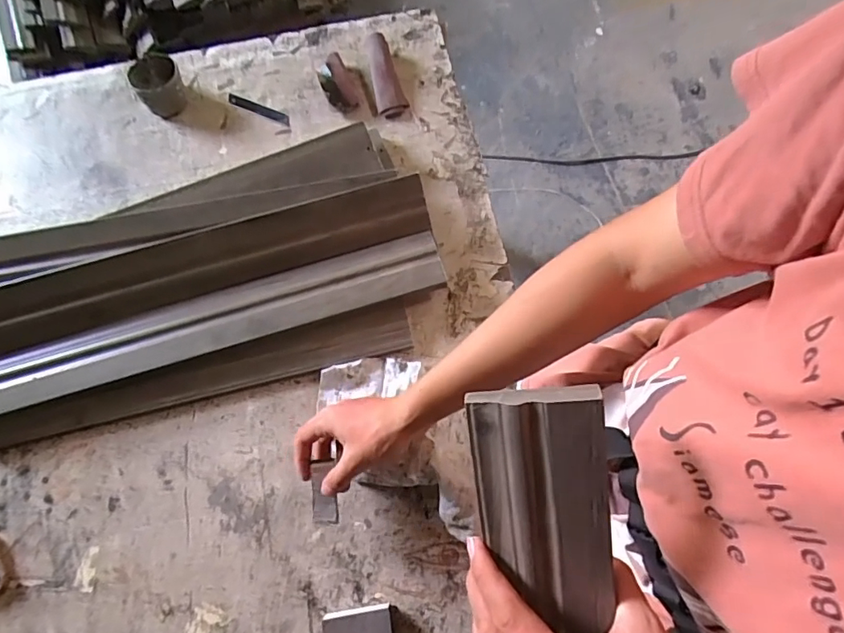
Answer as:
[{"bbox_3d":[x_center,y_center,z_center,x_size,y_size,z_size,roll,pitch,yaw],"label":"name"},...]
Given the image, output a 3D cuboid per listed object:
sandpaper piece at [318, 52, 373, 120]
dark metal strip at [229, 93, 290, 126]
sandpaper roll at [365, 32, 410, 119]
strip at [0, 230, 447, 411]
[{"bbox_3d":[-0.110,-0.321,0.714,0.056,0.024,0.102,-17,73,-3],"label":"sandpaper piece"},{"bbox_3d":[-0.232,-0.295,0.726,0.096,0.008,0.019,22,75,8],"label":"dark metal strip"},{"bbox_3d":[-0.054,-0.352,0.739,0.042,0.028,0.135,-13,73,-2],"label":"sandpaper roll"},{"bbox_3d":[-0.267,0.008,0.606,0.591,0.019,0.079,-17,73,-3],"label":"strip"}]

